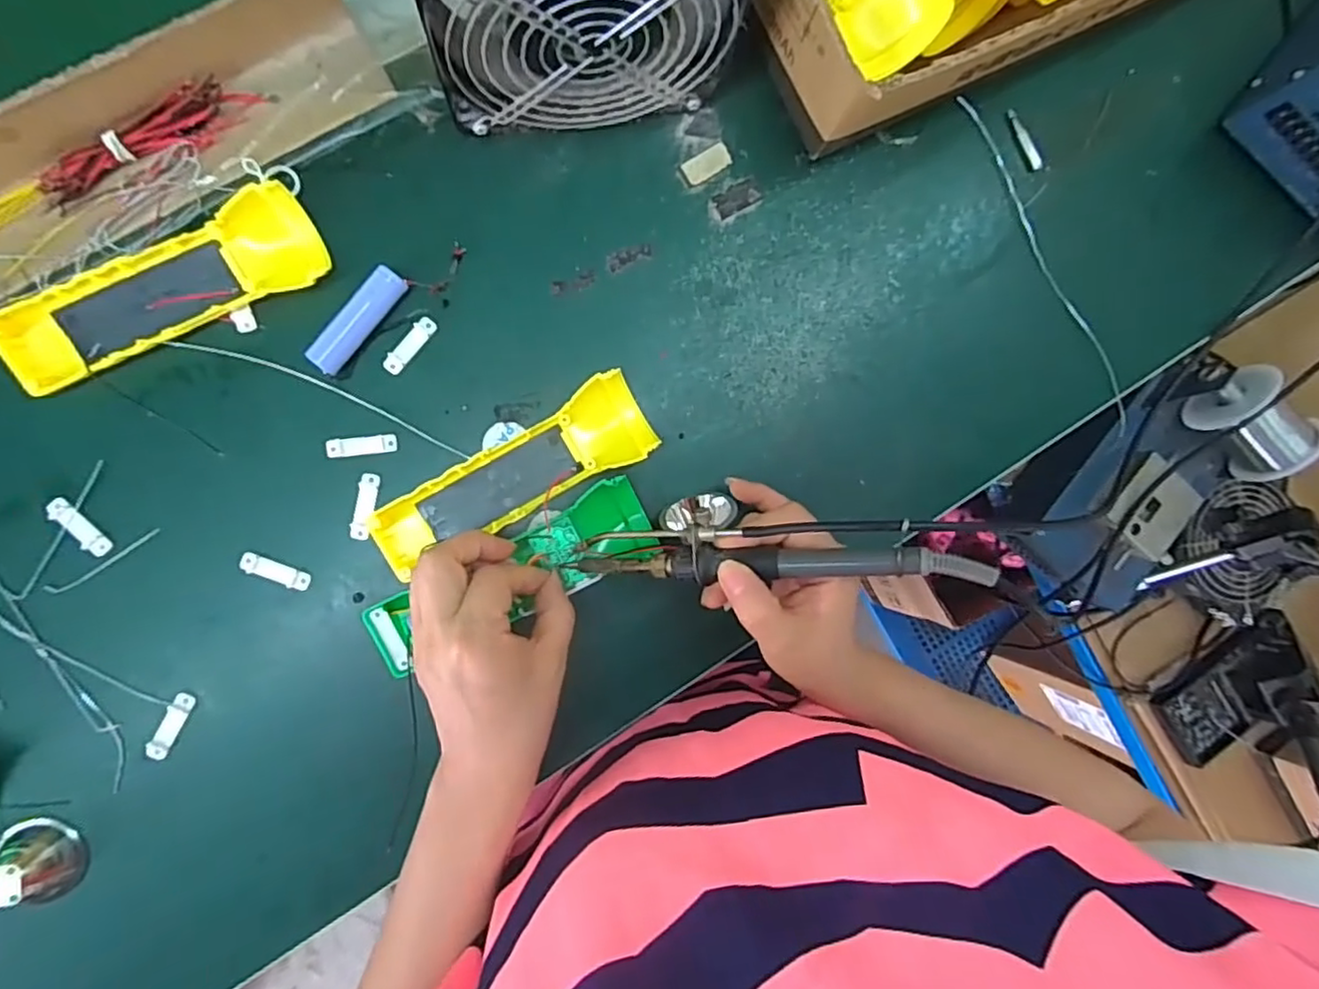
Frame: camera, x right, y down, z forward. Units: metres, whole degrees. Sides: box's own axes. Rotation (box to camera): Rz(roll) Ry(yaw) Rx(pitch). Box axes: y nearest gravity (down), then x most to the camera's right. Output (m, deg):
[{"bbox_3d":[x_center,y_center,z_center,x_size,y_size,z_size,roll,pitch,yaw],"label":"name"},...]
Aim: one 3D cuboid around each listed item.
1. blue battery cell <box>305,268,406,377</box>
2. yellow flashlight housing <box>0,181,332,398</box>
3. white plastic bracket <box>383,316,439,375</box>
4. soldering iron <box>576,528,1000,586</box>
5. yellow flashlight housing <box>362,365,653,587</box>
[{"bbox_3d":[-0.166,-0.096,0.366,0.018,0.015,0.067,39,85,-7],"label":"blue battery cell"},{"bbox_3d":[-0.259,-0.105,0.347,0.162,0.022,0.047,-28,95,-7],"label":"yellow flashlight housing"},{"bbox_3d":[-0.142,-0.085,0.377,0.010,0.004,0.038,39,85,-7],"label":"white plastic bracket"},{"bbox_3d":[0.054,0.030,0.328,0.199,0.022,0.023,-2,91,18],"label":"soldering iron"},{"bbox_3d":[-0.080,-0.008,0.378,0.163,0.025,0.049,-33,95,-7],"label":"yellow flashlight housing"}]

